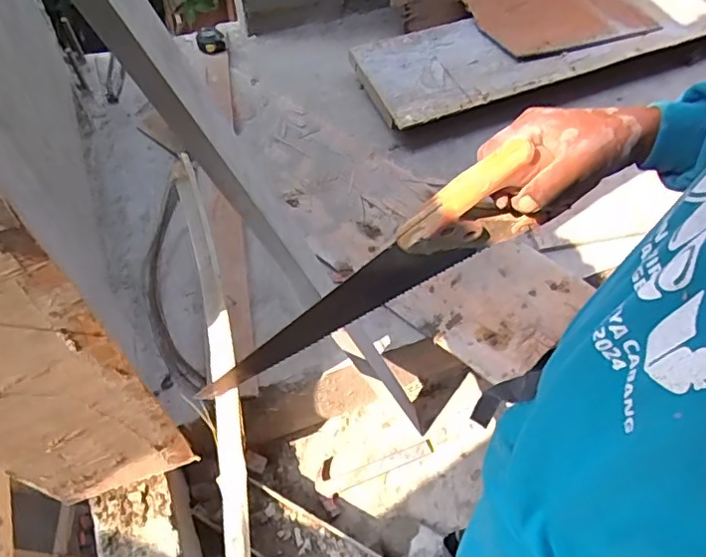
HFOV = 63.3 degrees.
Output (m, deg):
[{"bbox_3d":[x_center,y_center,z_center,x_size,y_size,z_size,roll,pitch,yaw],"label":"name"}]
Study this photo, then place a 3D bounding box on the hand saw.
[{"bbox_3d":[0.004,0.028,0.568,0.094,0.449,0.020,19,47,-39],"label":"hand saw"}]

